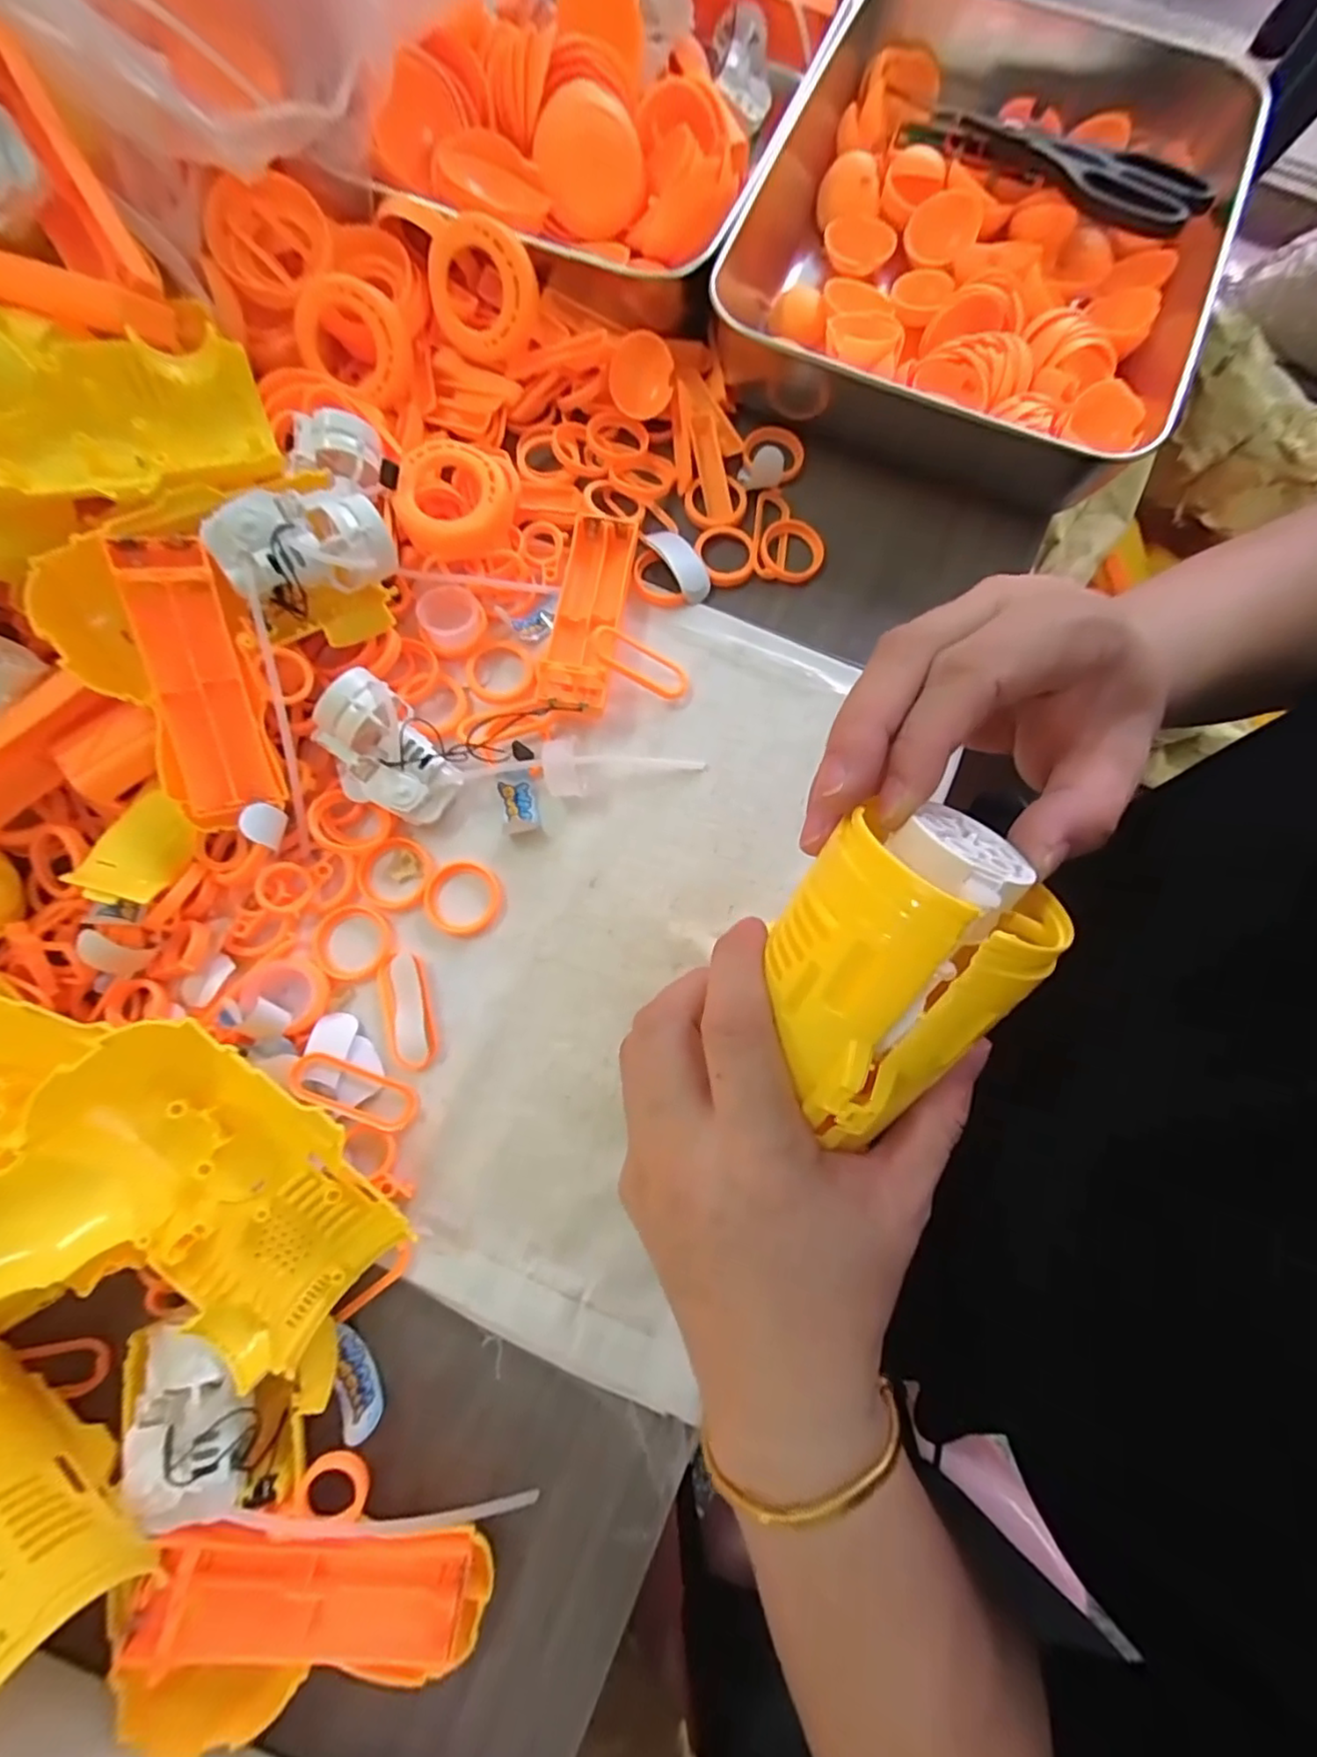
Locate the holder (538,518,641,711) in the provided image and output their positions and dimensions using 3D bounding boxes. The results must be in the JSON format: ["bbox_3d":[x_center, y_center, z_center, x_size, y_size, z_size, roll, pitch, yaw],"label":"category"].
[{"bbox_3d":[-0.036,-0.139,0.323,0.035,0.024,0.109,8,77,0],"label":"holder"}]

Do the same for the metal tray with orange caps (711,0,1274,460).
[{"bbox_3d":[0.182,-0.365,0.359,0.259,0.055,0.310,22,78,3],"label":"metal tray with orange caps"}]

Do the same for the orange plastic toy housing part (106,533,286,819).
[{"bbox_3d":[-0.194,-0.081,0.268,0.038,0.022,0.111,-15,105,-31],"label":"orange plastic toy housing part"}]

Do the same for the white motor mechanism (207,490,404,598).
[{"bbox_3d":[-0.155,-0.146,0.278,0.069,0.026,0.043,-23,102,-21],"label":"white motor mechanism"}]

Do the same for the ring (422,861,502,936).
[{"bbox_3d":[-0.093,0.009,0.300,0.035,0.004,0.035,0,78,-1],"label":"ring"}]

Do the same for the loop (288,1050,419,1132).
[{"bbox_3d":[-0.132,0.092,0.275,0.054,0.004,0.020,27,62,-11],"label":"loop"}]

